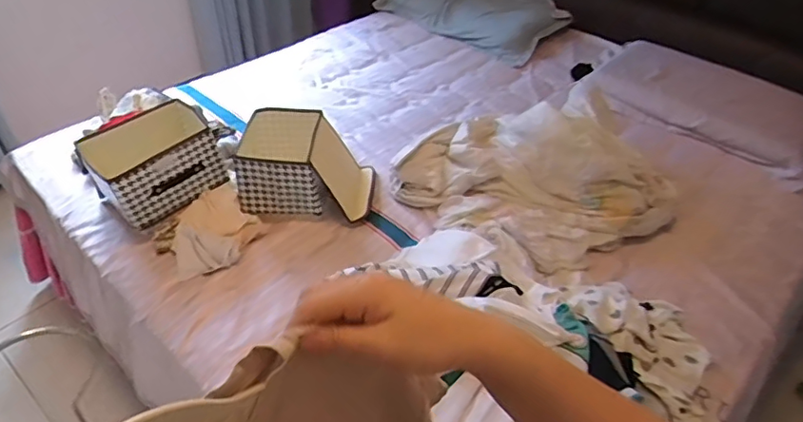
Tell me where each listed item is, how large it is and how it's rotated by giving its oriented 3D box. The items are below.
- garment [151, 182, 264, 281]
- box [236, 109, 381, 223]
[{"bbox_3d":[-0.446,0.048,1.284,0.194,0.072,0.222,33,50,28],"label":"garment"},{"bbox_3d":[-0.246,-0.125,1.415,0.339,0.186,0.286,1,43,-2],"label":"box"}]

